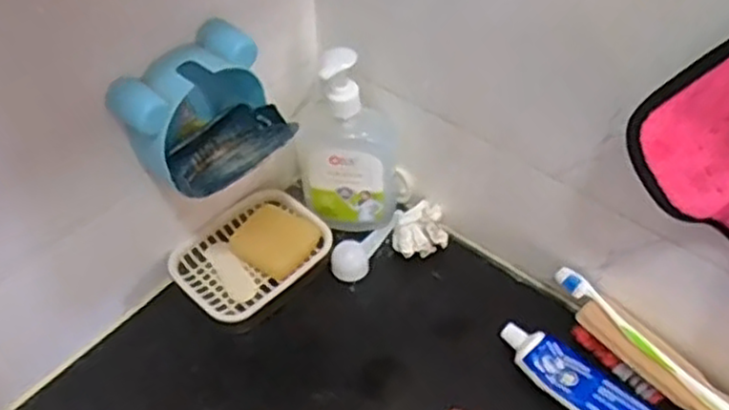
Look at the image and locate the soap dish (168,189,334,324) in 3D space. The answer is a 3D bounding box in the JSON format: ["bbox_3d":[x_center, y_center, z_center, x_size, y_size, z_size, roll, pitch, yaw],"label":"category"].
[{"bbox_3d":[-0.107,0.048,0.698,0.136,0.033,0.100,-36,58,-26],"label":"soap dish"}]

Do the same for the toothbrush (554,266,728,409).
[{"bbox_3d":[0.230,0.113,0.602,0.017,0.010,0.180,-37,66,-26],"label":"toothbrush"}]

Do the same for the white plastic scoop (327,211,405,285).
[{"bbox_3d":[0.001,0.037,0.711,0.033,0.022,0.085,27,55,22],"label":"white plastic scoop"}]

